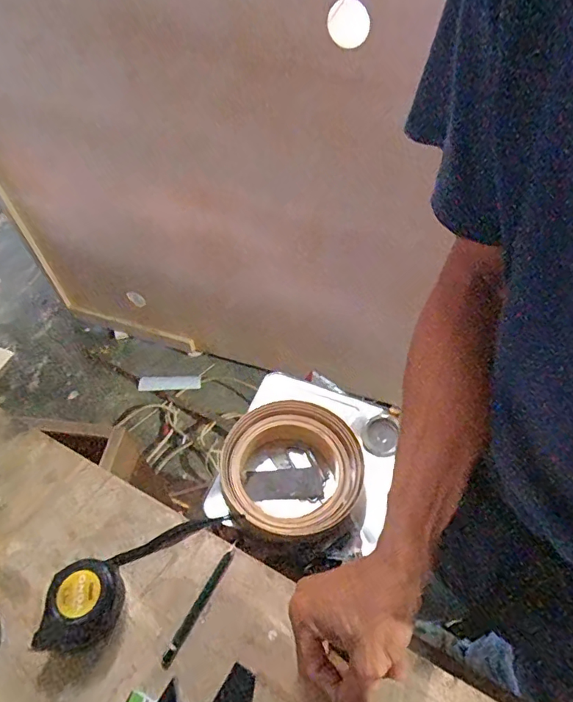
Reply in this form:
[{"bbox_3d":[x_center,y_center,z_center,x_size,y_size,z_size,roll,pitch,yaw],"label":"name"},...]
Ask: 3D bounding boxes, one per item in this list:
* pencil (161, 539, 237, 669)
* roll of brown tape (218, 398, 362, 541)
[{"bbox_3d":[-0.074,0.219,0.413,0.009,0.006,0.108,24,57,18],"label":"pencil"},{"bbox_3d":[0.009,0.147,0.613,0.173,0.045,0.183,34,62,23],"label":"roll of brown tape"}]

